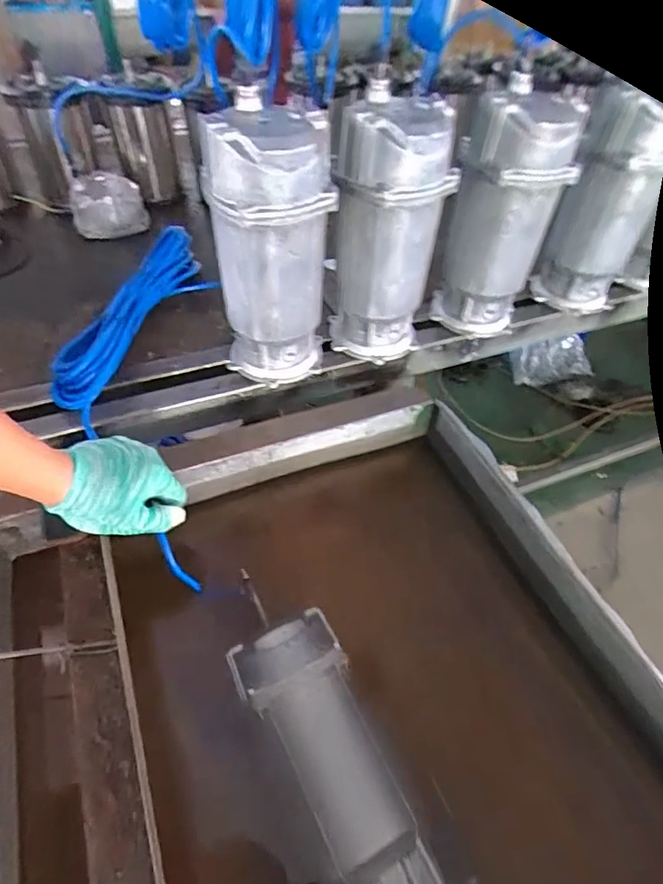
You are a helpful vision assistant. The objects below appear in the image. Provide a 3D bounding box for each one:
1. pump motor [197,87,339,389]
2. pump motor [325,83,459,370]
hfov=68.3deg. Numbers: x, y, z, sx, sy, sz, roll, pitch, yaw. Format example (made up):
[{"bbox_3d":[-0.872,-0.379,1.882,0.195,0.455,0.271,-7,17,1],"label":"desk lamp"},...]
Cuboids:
[{"bbox_3d":[-0.072,-0.215,0.590,0.119,0.301,0.119,-31,57,-27],"label":"pump motor"},{"bbox_3d":[0.067,-0.253,0.627,0.129,0.292,0.108,-1,49,-4],"label":"pump motor"}]

